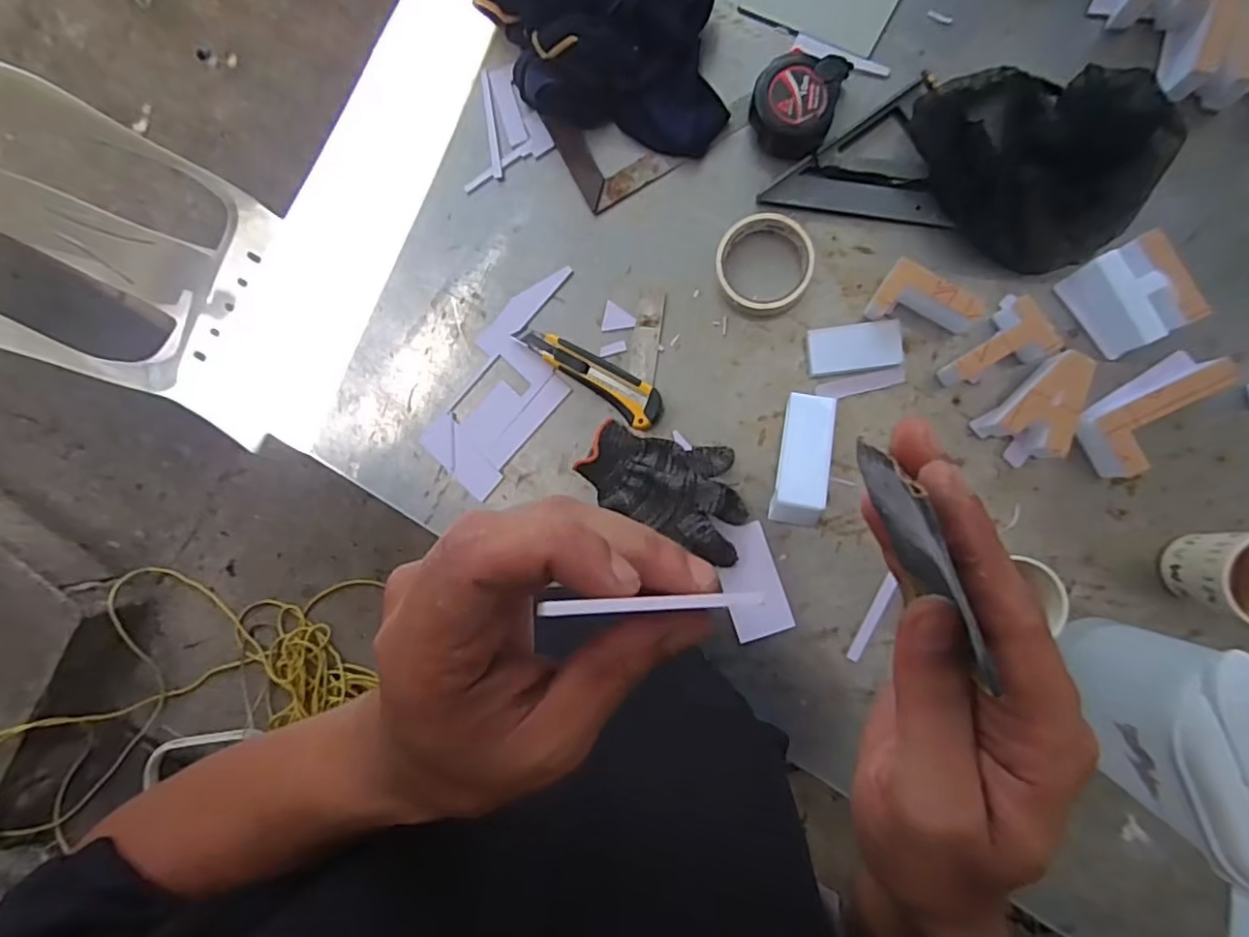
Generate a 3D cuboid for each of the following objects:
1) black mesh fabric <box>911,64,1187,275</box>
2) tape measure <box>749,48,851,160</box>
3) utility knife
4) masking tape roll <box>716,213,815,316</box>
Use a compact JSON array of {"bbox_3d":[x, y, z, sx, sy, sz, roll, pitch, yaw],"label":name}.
[{"bbox_3d":[0.383,-0.280,0.558,0.196,0.037,0.186,0,87,8],"label":"black mesh fabric"},{"bbox_3d":[0.160,-0.343,0.590,0.078,0.041,0.094,19,92,10],"label":"tape measure"},{"bbox_3d":[-0.034,-0.098,0.618,0.166,0.022,0.039,36,95,9],"label":"utility knife"},{"bbox_3d":[0.132,-0.192,0.592,0.087,0.026,0.088,0,87,8],"label":"masking tape roll"}]

